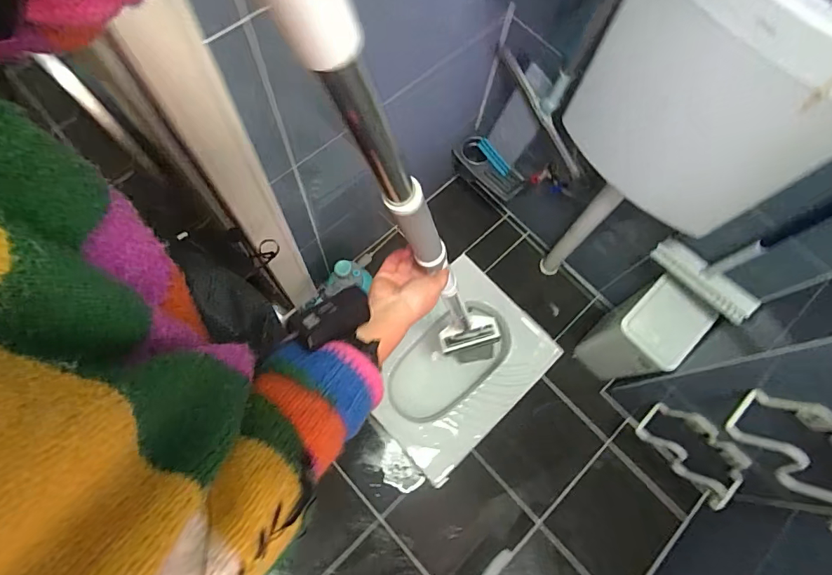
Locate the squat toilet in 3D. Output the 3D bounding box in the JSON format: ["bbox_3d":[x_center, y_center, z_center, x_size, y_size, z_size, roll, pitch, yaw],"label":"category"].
[{"bbox_3d":[0.114,0.227,1.346,0.552,0.120,0.431,-43,78,-15],"label":"squat toilet"}]

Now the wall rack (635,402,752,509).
[{"bbox_3d":[0.666,0.397,1.056,0.119,0.133,0.243,-41,77,-14],"label":"wall rack"}]

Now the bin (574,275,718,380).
[{"bbox_3d":[0.588,0.124,1.183,0.160,0.335,0.196,44,75,12],"label":"bin"}]

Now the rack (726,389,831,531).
[{"bbox_3d":[0.671,0.285,0.750,0.112,0.087,0.245,-41,77,-14],"label":"rack"}]

